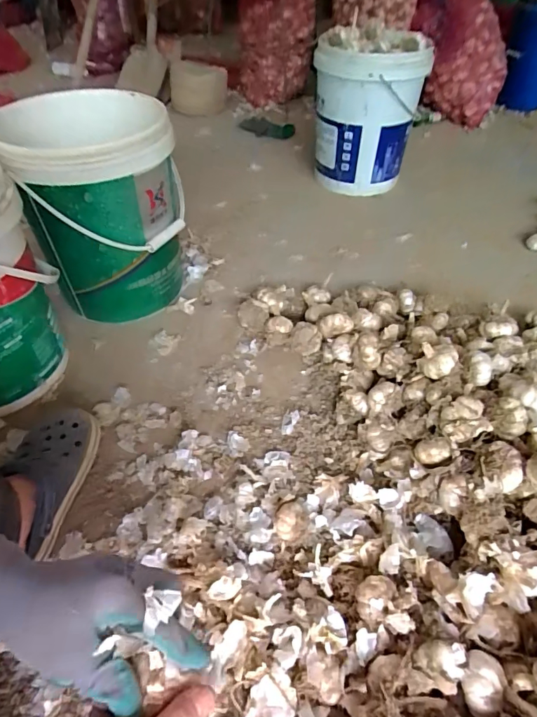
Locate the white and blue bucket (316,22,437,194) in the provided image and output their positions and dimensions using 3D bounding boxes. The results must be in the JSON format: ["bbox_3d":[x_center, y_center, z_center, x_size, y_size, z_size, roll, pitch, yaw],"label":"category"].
[{"bbox_3d":[0.271,-0.677,1.243,0.291,0.367,0.348,10,47,10],"label":"white and blue bucket"}]

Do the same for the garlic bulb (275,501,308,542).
[{"bbox_3d":[0.031,0.223,0.605,0.042,0.032,0.048,0,48,1],"label":"garlic bulb"}]

